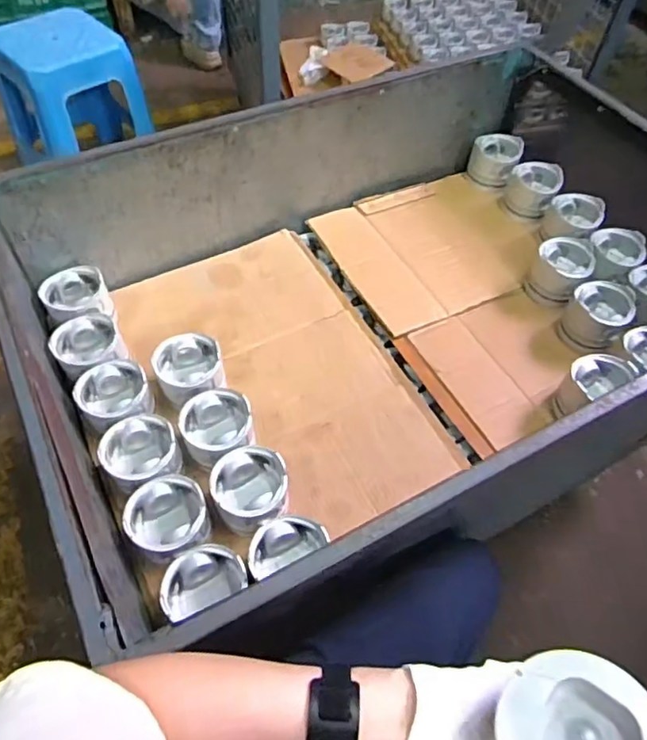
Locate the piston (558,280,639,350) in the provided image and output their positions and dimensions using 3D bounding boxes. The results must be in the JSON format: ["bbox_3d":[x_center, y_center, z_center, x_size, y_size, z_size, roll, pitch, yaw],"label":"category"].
[{"bbox_3d":[0.494,-0.100,1.042,0.106,0.078,0.108,32,60,18],"label":"piston"}]

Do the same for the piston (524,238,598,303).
[{"bbox_3d":[0.453,-0.189,1.107,0.105,0.076,0.112,31,60,17],"label":"piston"}]

